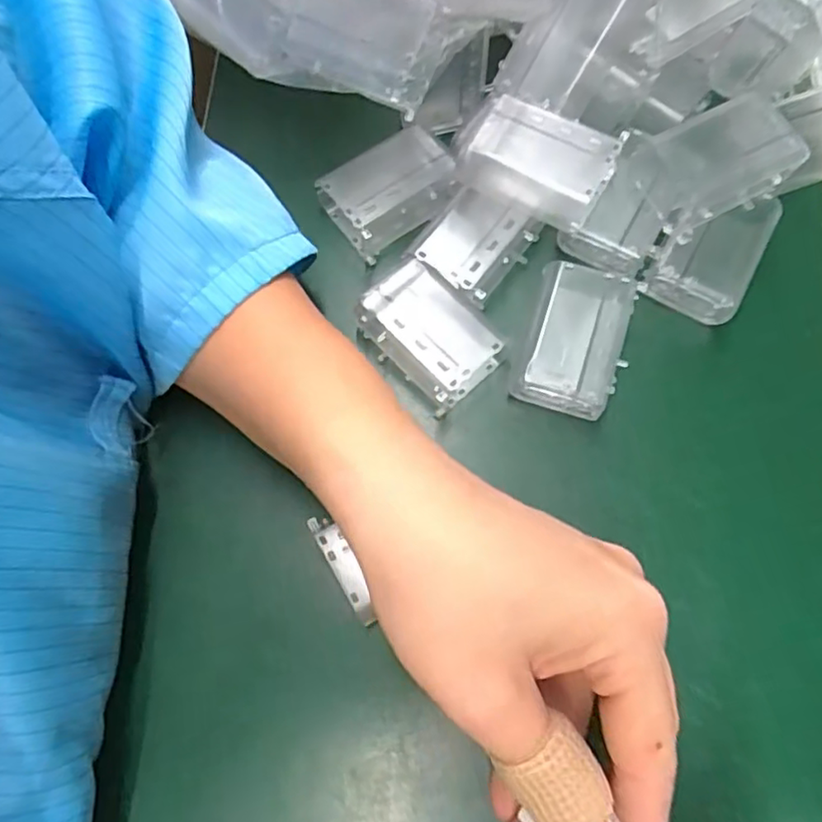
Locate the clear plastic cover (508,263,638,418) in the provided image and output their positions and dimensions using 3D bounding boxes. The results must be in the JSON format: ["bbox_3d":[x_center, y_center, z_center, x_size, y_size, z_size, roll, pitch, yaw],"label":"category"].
[{"bbox_3d":[0.066,-0.029,0.256,0.037,0.023,0.056,18,74,6],"label":"clear plastic cover"}]

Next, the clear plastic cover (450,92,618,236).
[{"bbox_3d":[0.051,-0.103,0.256,0.057,0.024,0.035,27,75,9],"label":"clear plastic cover"}]

